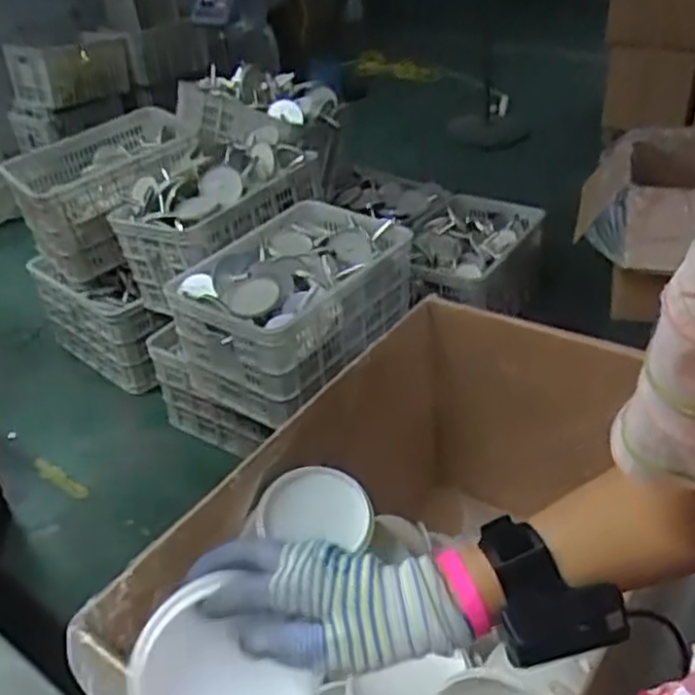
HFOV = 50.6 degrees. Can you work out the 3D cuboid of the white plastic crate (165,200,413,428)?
[{"bbox_3d":[-0.116,-0.088,1.754,0.333,0.328,0.520,27,44,36],"label":"white plastic crate"}]

